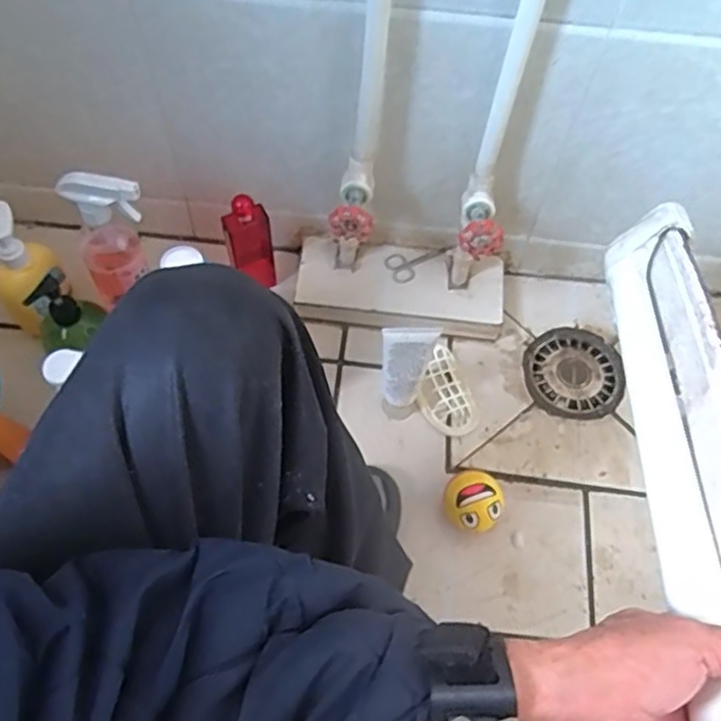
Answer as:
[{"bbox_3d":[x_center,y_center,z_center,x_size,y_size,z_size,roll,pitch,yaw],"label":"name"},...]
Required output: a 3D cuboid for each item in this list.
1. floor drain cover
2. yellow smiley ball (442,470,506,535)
[{"bbox_3d":[0.276,0.015,0.886,0.123,0.005,0.133,5,61,4],"label":"floor drain cover"},{"bbox_3d":[0.122,0.159,0.752,0.065,0.065,0.063,0,61,0],"label":"yellow smiley ball"}]

